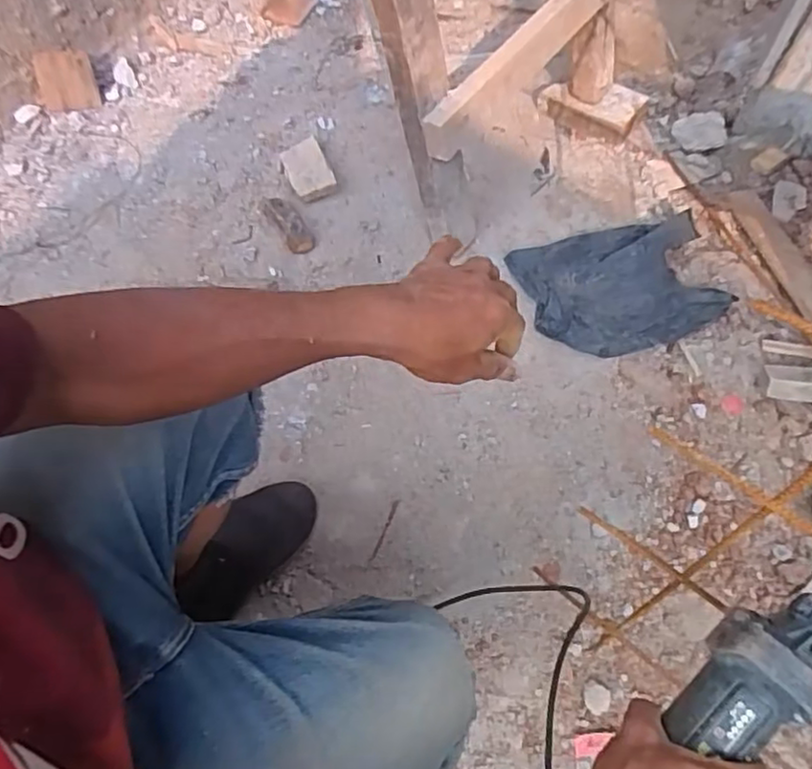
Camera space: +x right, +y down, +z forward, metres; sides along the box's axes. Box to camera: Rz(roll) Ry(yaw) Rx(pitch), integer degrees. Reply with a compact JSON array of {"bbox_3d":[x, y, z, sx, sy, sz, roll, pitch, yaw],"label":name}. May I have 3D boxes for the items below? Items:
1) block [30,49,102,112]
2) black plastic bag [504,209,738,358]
[{"bbox_3d":[-0.620,-0.553,1.151,0.100,0.098,0.024,-7,48,-7],"label":"block"},{"bbox_3d":[0.324,-0.147,0.952,0.287,0.063,0.218,-18,66,-7],"label":"black plastic bag"}]

